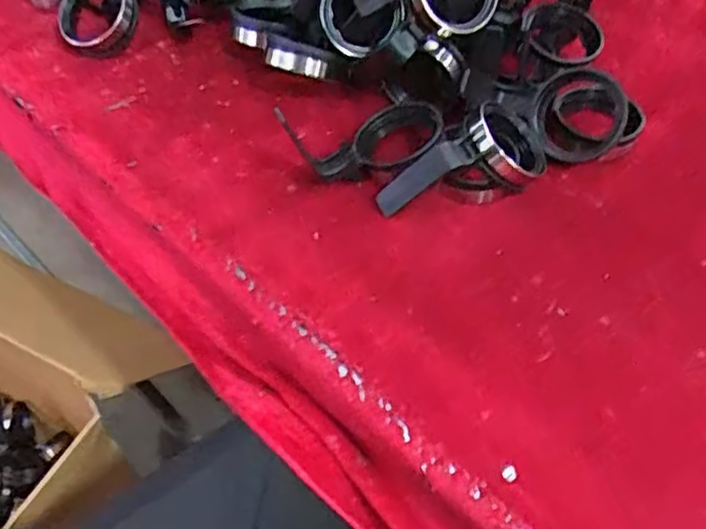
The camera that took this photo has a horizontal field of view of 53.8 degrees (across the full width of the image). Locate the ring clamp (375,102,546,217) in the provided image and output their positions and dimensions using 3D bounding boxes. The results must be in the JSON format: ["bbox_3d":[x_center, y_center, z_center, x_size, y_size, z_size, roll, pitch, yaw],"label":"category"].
[{"bbox_3d":[0.082,-0.078,0.526,0.137,0.052,0.057,-19,52,-18],"label":"ring clamp"}]

